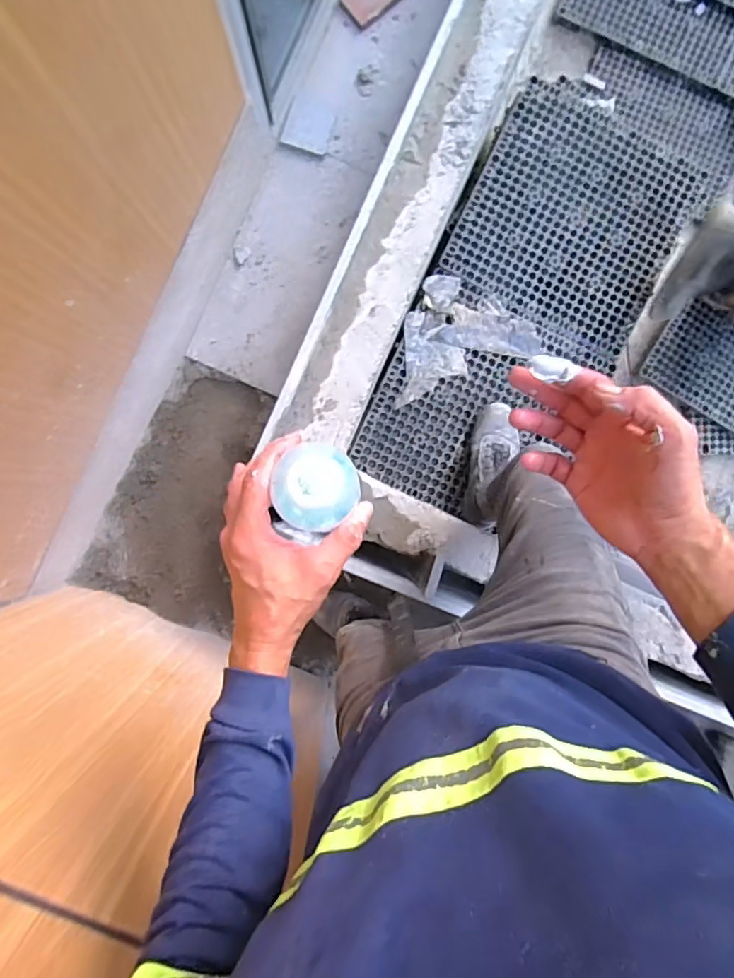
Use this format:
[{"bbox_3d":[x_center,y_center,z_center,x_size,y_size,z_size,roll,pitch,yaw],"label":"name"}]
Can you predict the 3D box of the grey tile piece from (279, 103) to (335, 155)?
[{"bbox_3d":[-0.147,-0.908,1.341,0.109,0.007,0.122,16,83,-12],"label":"grey tile piece"}]

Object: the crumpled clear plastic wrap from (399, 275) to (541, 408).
[{"bbox_3d":[0.218,-0.378,1.271,0.358,0.036,0.239,-20,91,-2],"label":"crumpled clear plastic wrap"}]

